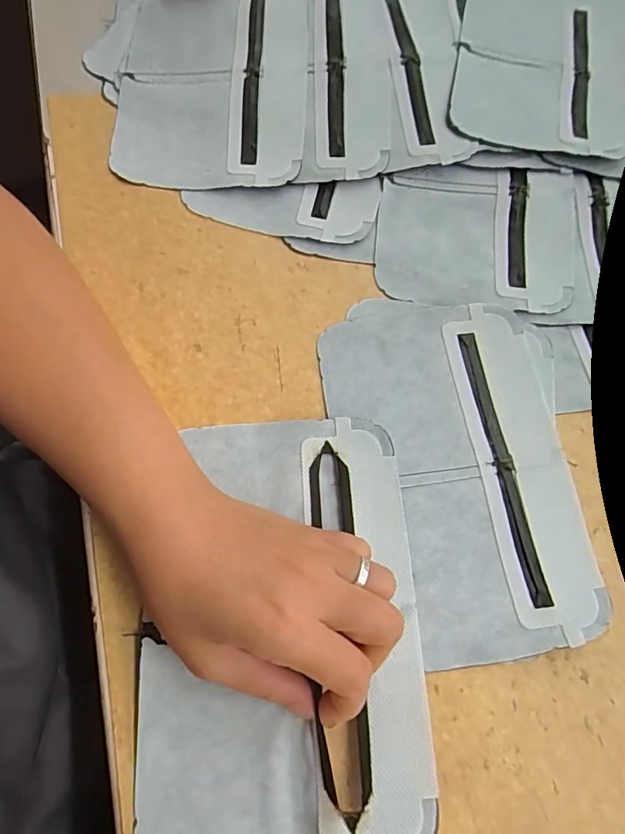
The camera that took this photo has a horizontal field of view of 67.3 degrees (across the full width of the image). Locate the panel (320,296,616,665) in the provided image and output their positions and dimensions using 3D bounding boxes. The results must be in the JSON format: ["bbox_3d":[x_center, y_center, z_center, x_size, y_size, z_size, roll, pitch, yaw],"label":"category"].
[{"bbox_3d":[0.080,0.026,0.262,0.121,0.007,0.195,-10,72,-6],"label":"panel"}]

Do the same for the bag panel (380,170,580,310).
[{"bbox_3d":[0.110,-0.119,0.308,0.132,0.012,0.101,4,69,-3],"label":"bag panel"}]

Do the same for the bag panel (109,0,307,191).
[{"bbox_3d":[-0.072,-0.251,0.340,0.131,0.028,0.192,1,70,-4],"label":"bag panel"}]

